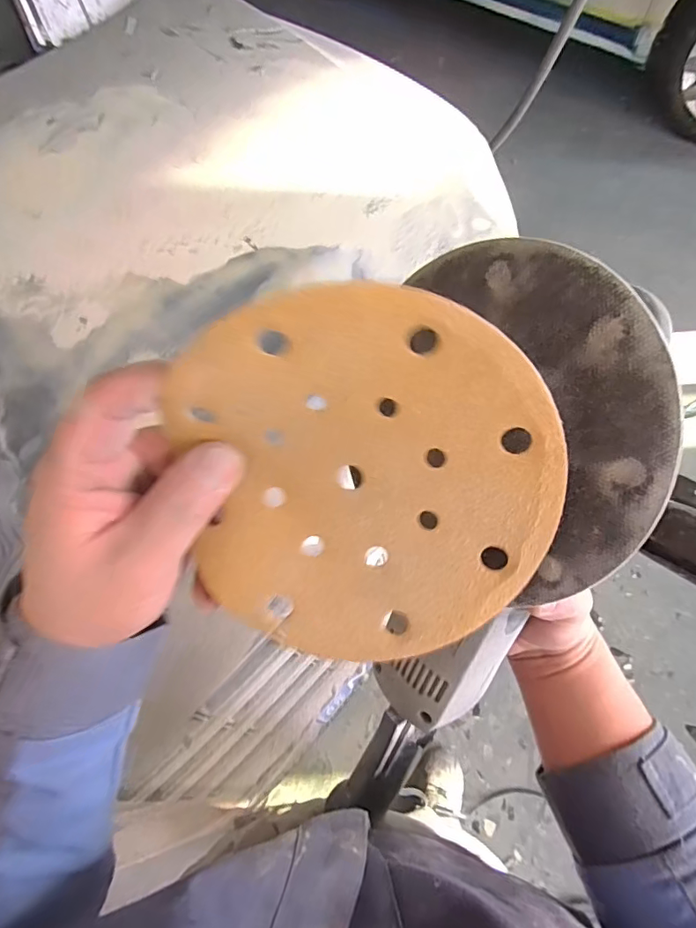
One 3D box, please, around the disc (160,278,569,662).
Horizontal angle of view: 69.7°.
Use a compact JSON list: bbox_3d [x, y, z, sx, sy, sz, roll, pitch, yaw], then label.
[{"bbox_3d":[0.004,0.007,0.176,0.129,0.134,0.020,-6,24,12],"label":"disc"}]

